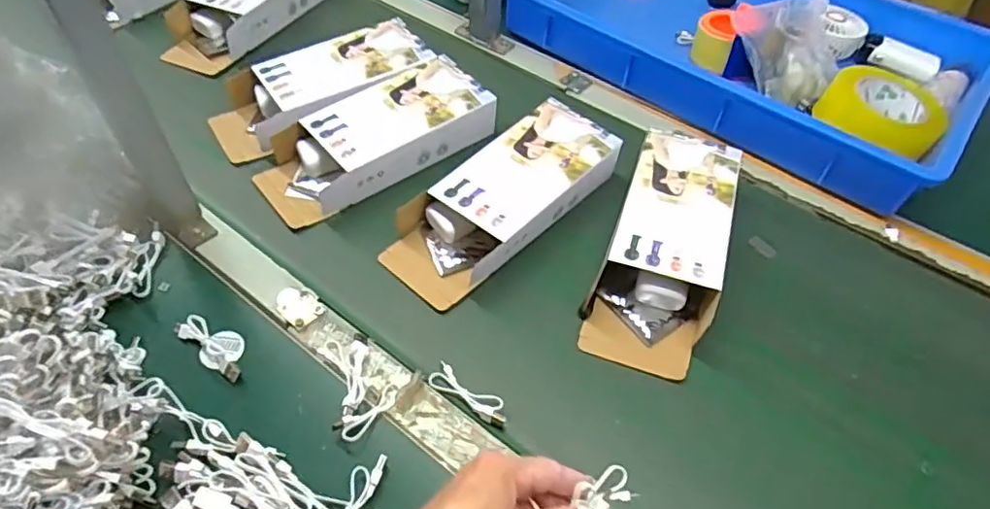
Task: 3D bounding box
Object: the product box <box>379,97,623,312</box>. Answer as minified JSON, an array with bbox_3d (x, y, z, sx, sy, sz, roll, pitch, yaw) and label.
[{"bbox_3d":[0.011,-0.056,0.586,0.255,0.047,0.102,-38,60,-24],"label":"product box"}]

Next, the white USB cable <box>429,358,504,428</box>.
[{"bbox_3d":[-0.021,0.115,0.483,0.072,0.015,0.021,26,58,20],"label":"white USB cable"}]

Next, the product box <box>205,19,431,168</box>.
[{"bbox_3d":[-0.199,-0.190,0.684,0.250,0.053,0.114,-30,57,-19],"label":"product box"}]

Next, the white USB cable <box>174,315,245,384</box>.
[{"bbox_3d":[-0.233,0.073,0.491,0.077,0.021,0.033,34,61,25],"label":"white USB cable"}]

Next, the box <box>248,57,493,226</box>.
[{"bbox_3d":[-0.128,-0.127,0.637,0.251,0.053,0.103,-32,58,-21],"label":"box"}]

